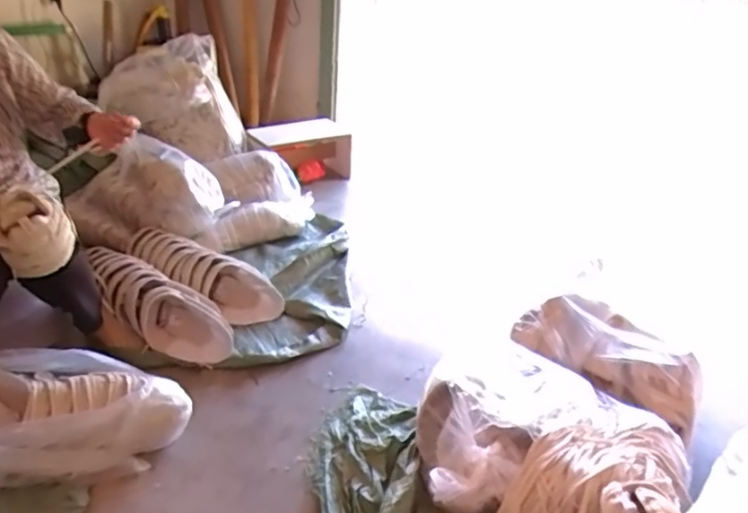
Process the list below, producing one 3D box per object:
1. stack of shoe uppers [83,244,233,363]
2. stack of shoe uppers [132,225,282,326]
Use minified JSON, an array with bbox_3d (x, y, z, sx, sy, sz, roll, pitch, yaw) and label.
[{"bbox_3d":[-0.528,0.115,1.373,0.420,0.111,0.154,35,39,4],"label":"stack of shoe uppers"},{"bbox_3d":[-0.450,0.040,1.522,0.445,0.158,0.127,30,32,-10],"label":"stack of shoe uppers"}]

